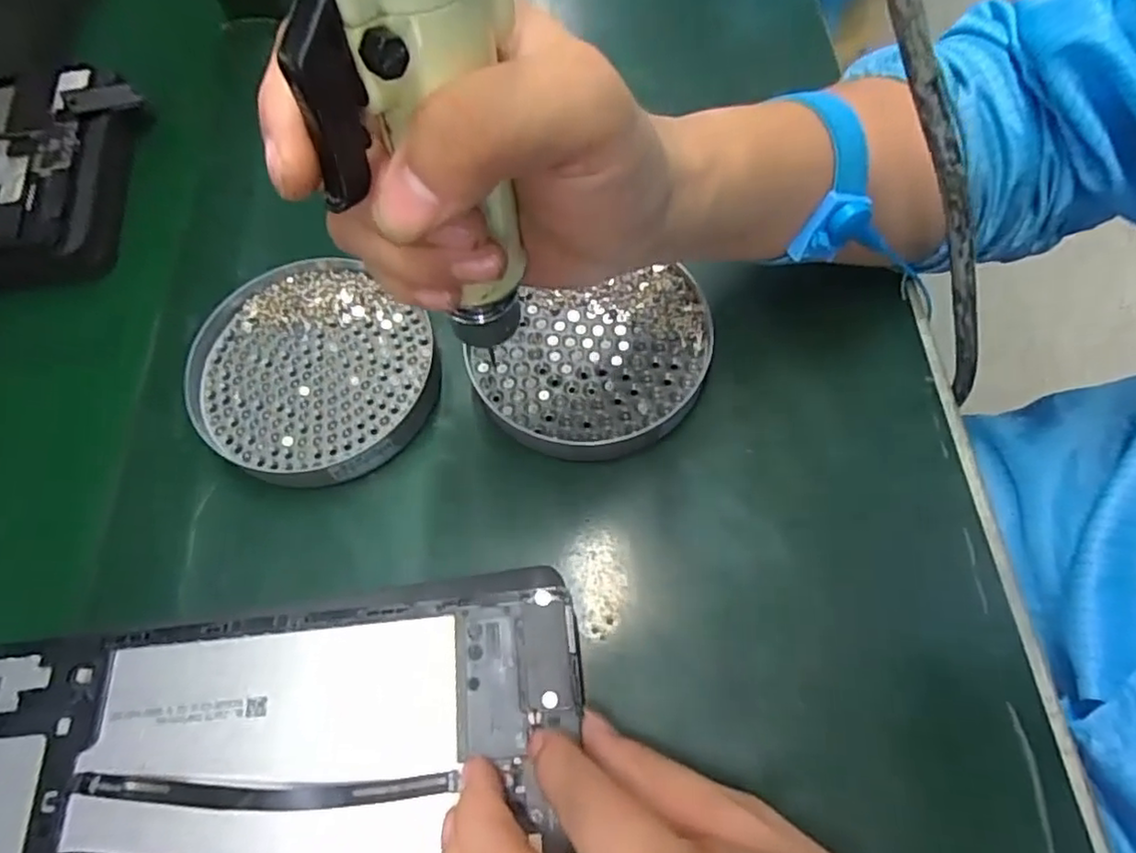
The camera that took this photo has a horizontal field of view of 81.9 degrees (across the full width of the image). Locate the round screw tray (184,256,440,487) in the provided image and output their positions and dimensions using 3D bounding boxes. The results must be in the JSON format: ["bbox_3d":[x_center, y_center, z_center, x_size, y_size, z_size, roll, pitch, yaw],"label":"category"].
[{"bbox_3d":[-0.123,-0.025,0.318,0.116,0.021,0.106,-1,64,2],"label":"round screw tray"}]

